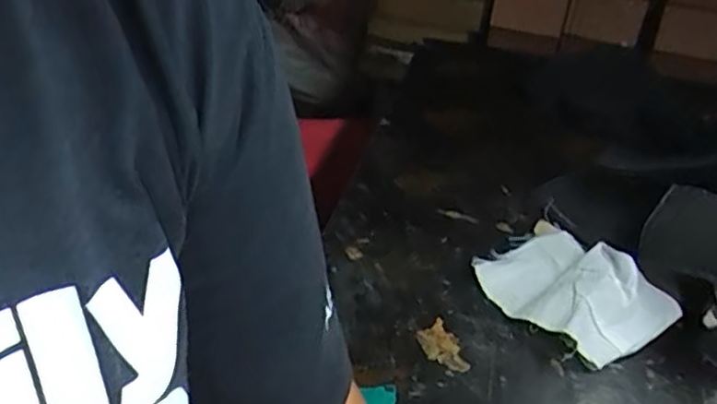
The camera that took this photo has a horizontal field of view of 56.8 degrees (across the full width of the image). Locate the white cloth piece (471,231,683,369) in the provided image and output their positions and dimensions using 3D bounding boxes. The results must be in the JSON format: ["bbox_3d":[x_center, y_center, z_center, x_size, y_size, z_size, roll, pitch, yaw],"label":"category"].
[{"bbox_3d":[0.220,0.088,0.696,0.142,0.046,0.177,-16,43,-22],"label":"white cloth piece"}]

